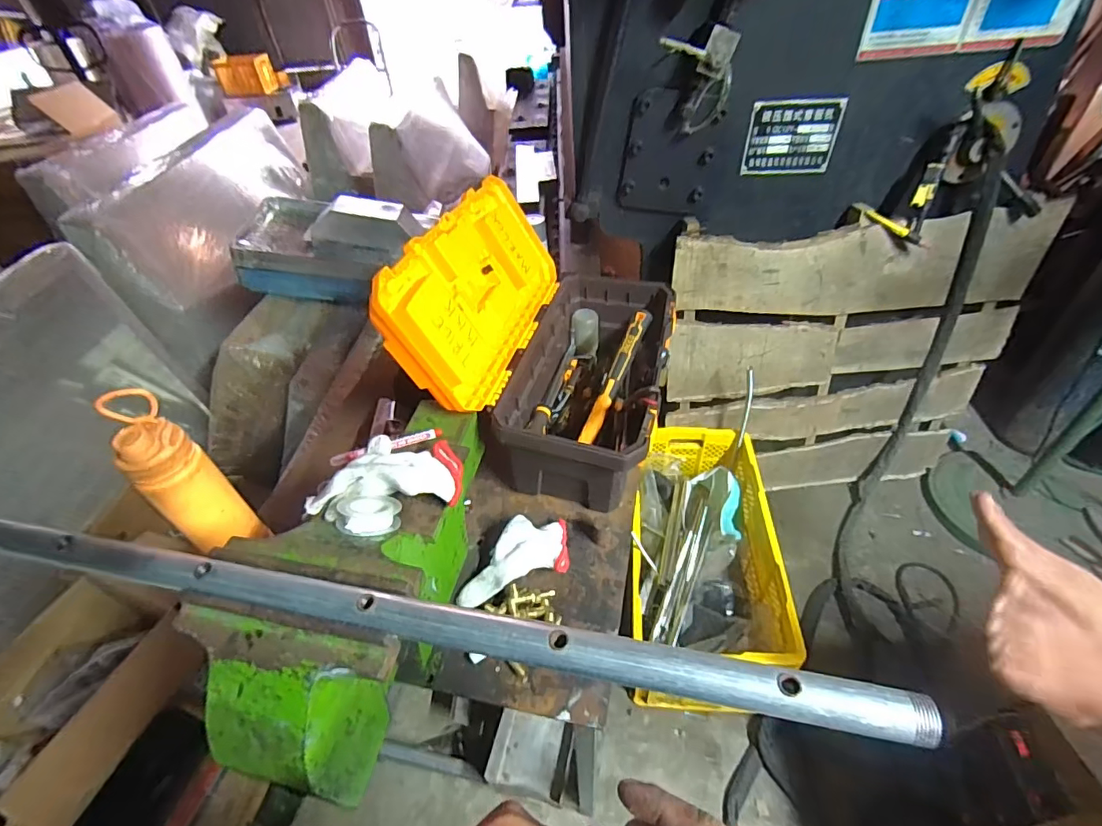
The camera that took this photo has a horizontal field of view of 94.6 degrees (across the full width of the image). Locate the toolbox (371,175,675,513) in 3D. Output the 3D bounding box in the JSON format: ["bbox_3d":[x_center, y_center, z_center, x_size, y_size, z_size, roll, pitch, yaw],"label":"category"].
[{"bbox_3d":[0.009,-0.128,0.803,0.345,0.308,0.437,9,46,15],"label":"toolbox"}]

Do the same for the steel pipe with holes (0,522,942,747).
[{"bbox_3d":[-0.170,0.158,0.421,0.878,0.028,0.032,6,45,12],"label":"steel pipe with holes"}]

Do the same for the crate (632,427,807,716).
[{"bbox_3d":[0.394,0.410,1.396,0.347,0.349,0.676,1,44,7],"label":"crate"}]

